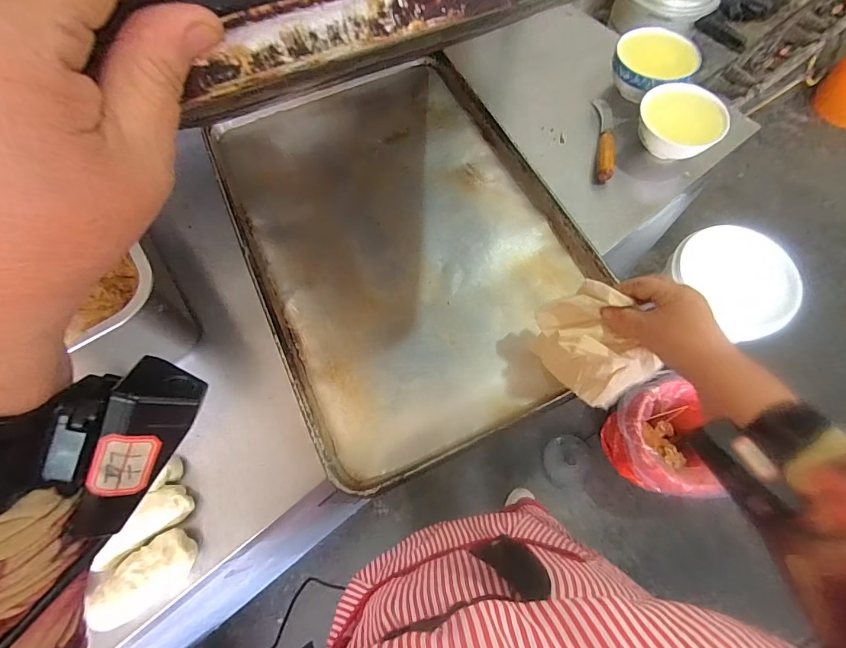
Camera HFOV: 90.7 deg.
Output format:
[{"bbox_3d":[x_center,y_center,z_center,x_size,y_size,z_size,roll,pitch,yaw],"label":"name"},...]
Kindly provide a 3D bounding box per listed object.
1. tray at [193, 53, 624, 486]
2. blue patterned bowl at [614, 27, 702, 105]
[{"bbox_3d":[-0.034,-0.137,0.578,0.395,0.041,0.607,-24,69,-9],"label":"tray"},{"bbox_3d":[0.367,-0.412,0.673,0.122,0.066,0.096,29,70,12],"label":"blue patterned bowl"}]

